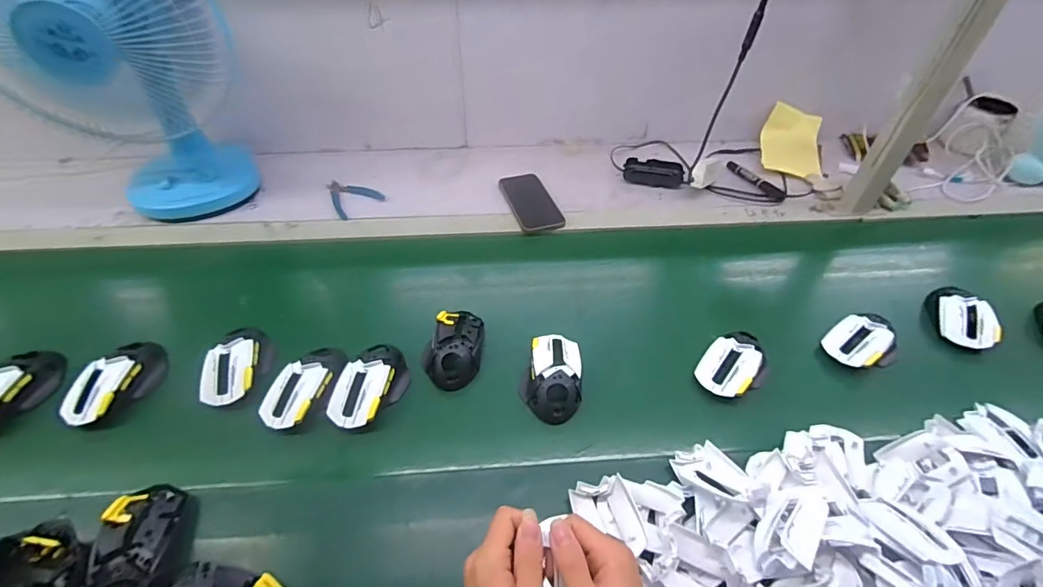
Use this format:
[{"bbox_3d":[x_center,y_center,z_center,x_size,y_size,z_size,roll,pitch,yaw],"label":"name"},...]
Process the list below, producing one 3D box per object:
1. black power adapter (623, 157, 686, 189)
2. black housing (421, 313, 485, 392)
[{"bbox_3d":[0.257,-0.235,0.910,0.113,0.026,0.055,9,47,8],"label":"black power adapter"},{"bbox_3d":[-0.088,0.065,0.616,0.070,0.028,0.113,4,46,3],"label":"black housing"}]

